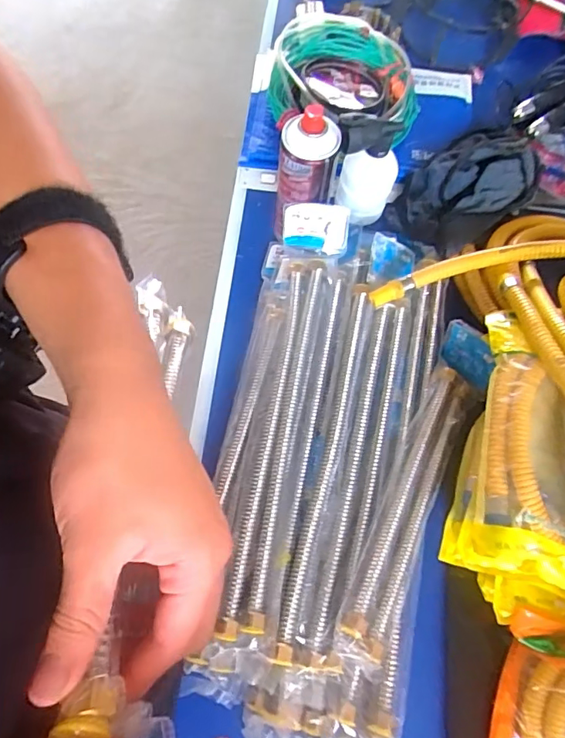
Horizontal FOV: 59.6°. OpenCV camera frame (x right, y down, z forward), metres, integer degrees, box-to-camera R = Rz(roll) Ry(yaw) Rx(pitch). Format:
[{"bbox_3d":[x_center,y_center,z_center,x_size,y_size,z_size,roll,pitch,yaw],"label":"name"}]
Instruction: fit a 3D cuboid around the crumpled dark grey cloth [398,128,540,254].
[{"bbox_3d":[0.256,-0.252,0.663,0.220,0.044,0.133,-35,74,-16],"label":"crumpled dark grey cloth"}]

